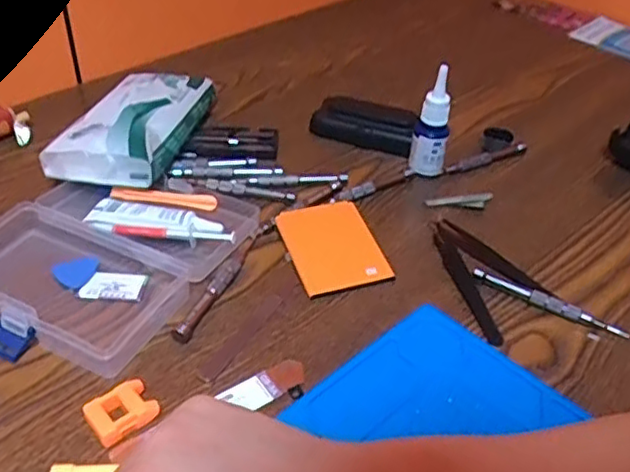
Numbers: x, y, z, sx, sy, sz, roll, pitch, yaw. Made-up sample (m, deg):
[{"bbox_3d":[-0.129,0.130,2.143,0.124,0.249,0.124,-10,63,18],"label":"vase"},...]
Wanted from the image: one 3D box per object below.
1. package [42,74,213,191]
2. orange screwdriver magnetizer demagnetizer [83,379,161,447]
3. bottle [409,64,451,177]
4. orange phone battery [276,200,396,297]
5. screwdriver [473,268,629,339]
[{"bbox_3d":[-0.153,-0.098,0.554,0.085,0.043,0.166,9,40,6],"label":"package"},{"bbox_3d":[-0.106,0.097,0.354,0.035,0.013,0.027,-25,48,-30],"label":"orange screwdriver magnetizer demagnetizer"},{"bbox_3d":[0.097,-0.092,0.533,0.025,0.090,0.022,-1,40,-5],"label":"bottle"},{"bbox_3d":[0.013,0.006,0.473,0.062,0.005,0.080,-13,53,-17],"label":"orange phone battery"},{"bbox_3d":[0.159,0.044,0.439,0.104,0.009,0.009,24,44,22],"label":"screwdriver"}]

